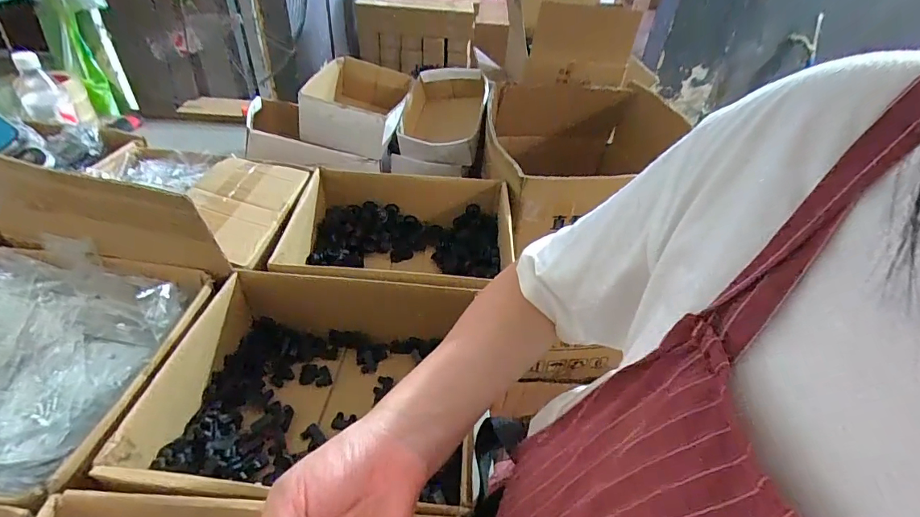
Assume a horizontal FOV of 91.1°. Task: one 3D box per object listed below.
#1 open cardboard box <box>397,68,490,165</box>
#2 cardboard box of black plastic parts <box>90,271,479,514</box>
[{"bbox_3d":[-0.035,-0.295,0.961,0.170,0.148,0.309,3,40,-2],"label":"open cardboard box"},{"bbox_3d":[-0.151,0.148,0.484,0.302,0.120,0.247,5,40,0],"label":"cardboard box of black plastic parts"}]

